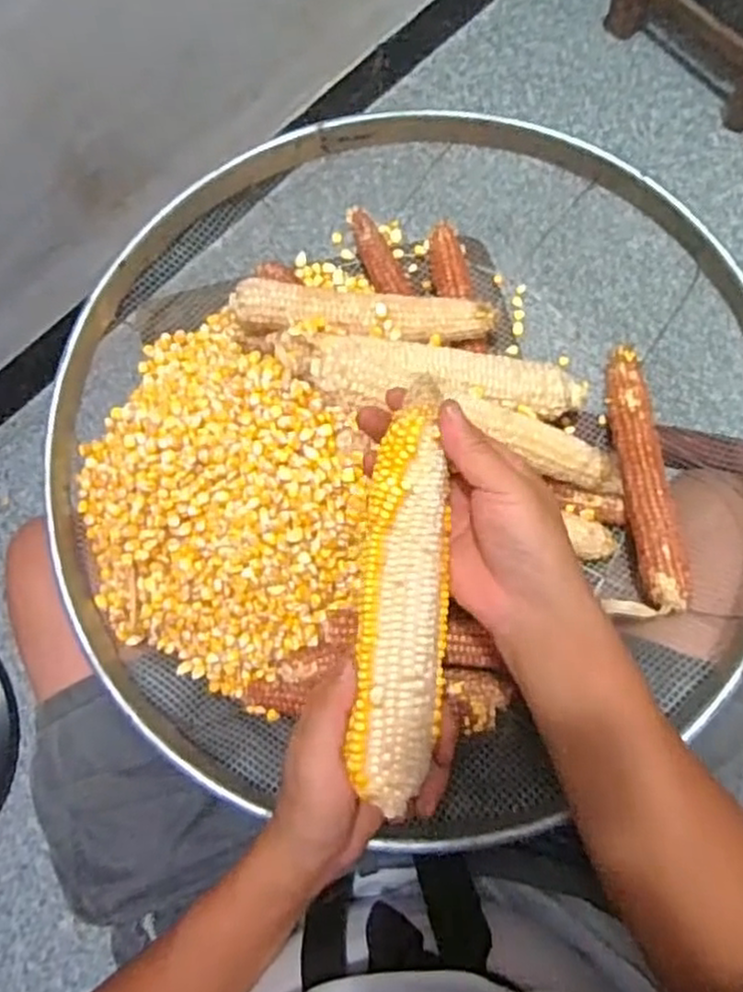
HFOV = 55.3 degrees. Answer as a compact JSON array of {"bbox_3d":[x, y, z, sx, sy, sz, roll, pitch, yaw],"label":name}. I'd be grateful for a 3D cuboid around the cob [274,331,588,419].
[{"bbox_3d":[0.042,-0.087,0.514,0.229,0.037,0.059,6,80,0],"label":"cob"}]

